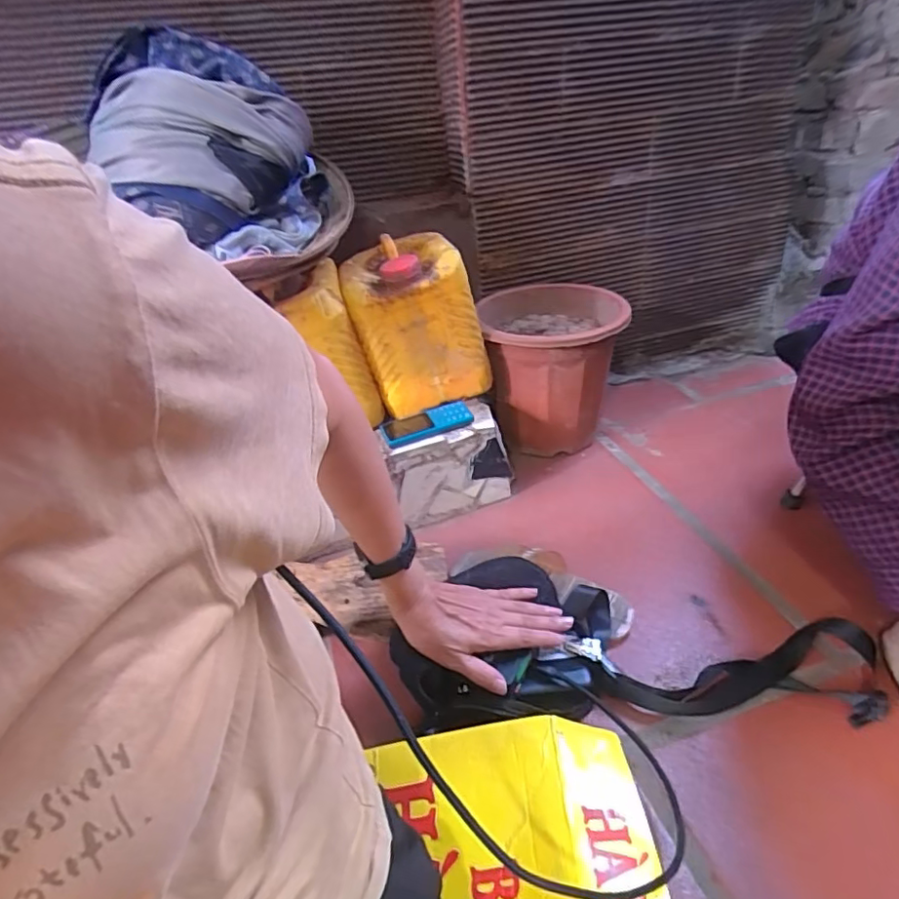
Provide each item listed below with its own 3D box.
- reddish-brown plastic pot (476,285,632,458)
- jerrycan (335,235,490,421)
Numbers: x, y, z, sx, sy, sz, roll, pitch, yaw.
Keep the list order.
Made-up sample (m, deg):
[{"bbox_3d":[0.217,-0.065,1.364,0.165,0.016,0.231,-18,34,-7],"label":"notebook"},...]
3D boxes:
[{"bbox_3d":[0.171,-0.122,0.933,0.210,0.232,0.231,-4,32,3],"label":"reddish-brown plastic pot"},{"bbox_3d":[-0.063,-0.193,0.839,0.184,0.206,0.190,-16,33,-16],"label":"jerrycan"}]

